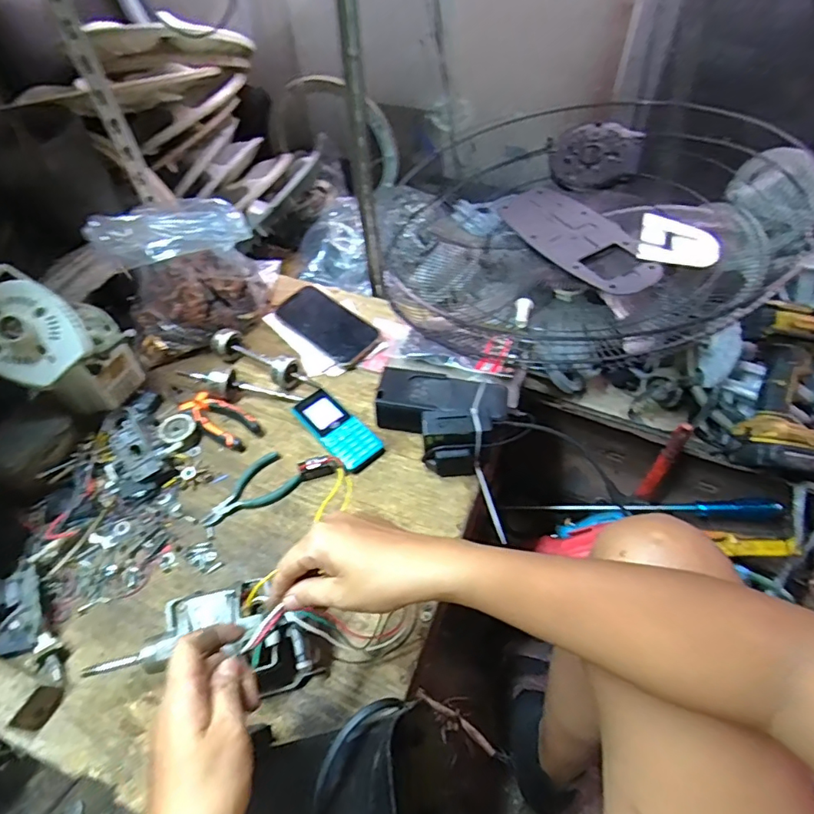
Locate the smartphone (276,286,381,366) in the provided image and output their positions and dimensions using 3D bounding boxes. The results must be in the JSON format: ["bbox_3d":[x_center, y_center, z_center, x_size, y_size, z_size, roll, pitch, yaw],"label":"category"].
[{"bbox_3d":[-0.114,-0.122,0.745,0.159,0.009,0.078,39,70,21],"label":"smartphone"}]

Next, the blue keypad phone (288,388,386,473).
[{"bbox_3d":[-0.086,0.027,0.639,0.054,0.015,0.123,-35,59,-22],"label":"blue keypad phone"}]

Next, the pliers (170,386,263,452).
[{"bbox_3d":[-0.255,0.008,0.660,0.145,0.021,0.048,26,58,21],"label":"pliers"}]

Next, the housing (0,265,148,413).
[{"bbox_3d":[-0.424,-0.071,0.618,0.122,0.157,0.133,28,59,22],"label":"housing"}]

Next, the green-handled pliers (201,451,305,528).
[{"bbox_3d":[-0.182,0.098,0.593,0.115,0.013,0.054,-34,58,-21],"label":"green-handled pliers"}]

